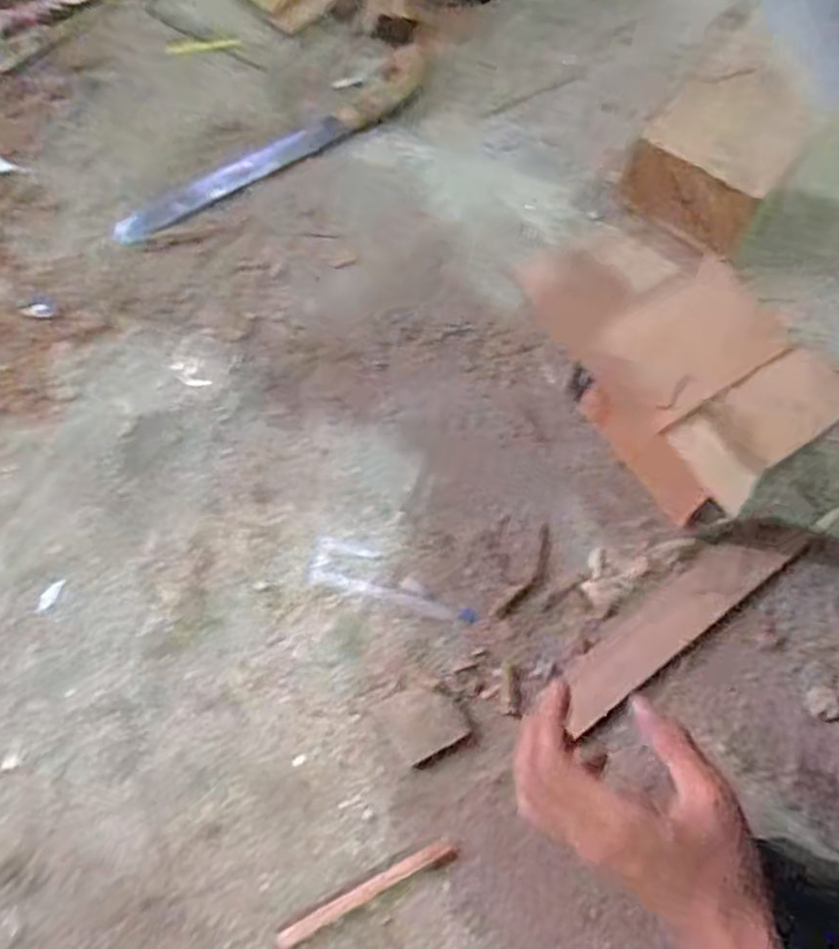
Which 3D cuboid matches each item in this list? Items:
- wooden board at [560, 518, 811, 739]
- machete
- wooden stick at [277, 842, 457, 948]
[{"bbox_3d":[0.186,0.097,0.536,0.217,0.007,0.043,-35,70,-13],"label":"wooden board"},{"bbox_3d":[-0.127,-0.305,0.705,0.335,0.012,0.056,-34,70,-11],"label":"machete"},{"bbox_3d":[-0.033,0.264,0.473,0.120,0.004,0.012,-25,69,-7],"label":"wooden stick"}]

